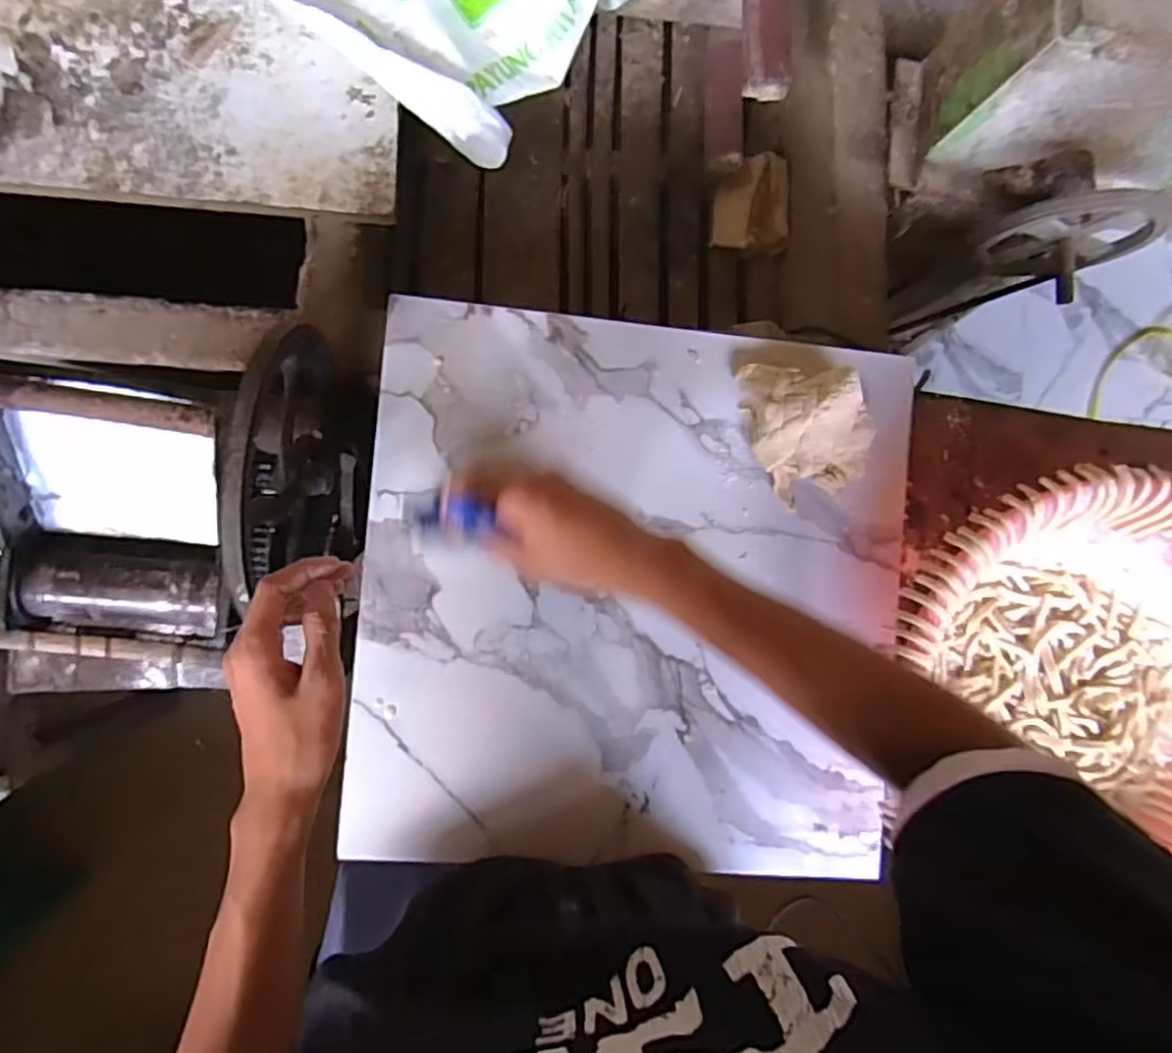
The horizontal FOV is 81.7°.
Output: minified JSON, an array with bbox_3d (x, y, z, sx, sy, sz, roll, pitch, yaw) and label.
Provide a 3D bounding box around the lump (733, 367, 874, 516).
[{"bbox_3d":[0.204,-0.093,0.617,0.096,0.049,0.128,-17,89,-9],"label":"lump"}]

